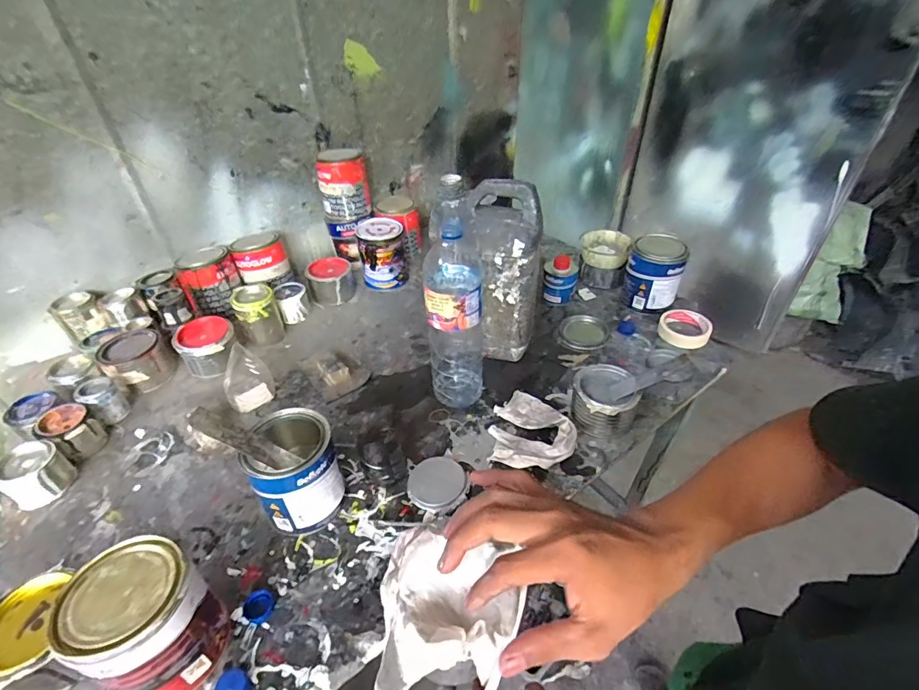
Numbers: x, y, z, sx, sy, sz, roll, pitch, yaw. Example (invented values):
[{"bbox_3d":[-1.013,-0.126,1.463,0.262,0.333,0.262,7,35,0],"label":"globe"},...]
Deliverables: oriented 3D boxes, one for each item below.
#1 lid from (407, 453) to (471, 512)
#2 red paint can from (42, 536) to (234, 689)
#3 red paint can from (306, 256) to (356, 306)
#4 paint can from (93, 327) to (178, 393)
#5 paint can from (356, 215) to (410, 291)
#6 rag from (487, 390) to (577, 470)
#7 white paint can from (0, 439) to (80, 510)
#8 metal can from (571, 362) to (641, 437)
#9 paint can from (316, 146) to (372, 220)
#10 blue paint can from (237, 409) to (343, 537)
[{"bbox_3d":[-0.031,0.197,0.629,0.088,0.015,0.083,-1,39,1],"label":"lid"},{"bbox_3d":[-0.303,0.277,0.438,0.099,0.141,0.098,-1,39,1],"label":"red paint can"},{"bbox_3d":[-0.289,-0.150,0.998,0.101,0.062,0.094,-12,40,-12],"label":"red paint can"},{"bbox_3d":[-0.582,0.027,0.794,0.098,0.074,0.101,-1,39,1],"label":"paint can"},{"bbox_3d":[-0.176,-0.210,1.021,0.108,0.135,0.109,-8,40,-7],"label":"paint can"},{"bbox_3d":[0.115,0.129,0.686,0.131,0.037,0.141,7,40,11],"label":"rag"},{"bbox_3d":[-0.595,0.180,0.619,0.064,0.066,0.080,21,45,26],"label":"white paint can"},{"bbox_3d":[0.229,0.090,0.700,0.096,0.074,0.103,7,40,11],"label":"metal can"},{"bbox_3d":[-0.269,-0.378,1.028,0.113,0.134,0.110,-9,40,-8],"label":"paint can"},{"bbox_3d":[-0.213,0.168,0.583,0.099,0.126,0.109,-19,42,-20],"label":"blue paint can"}]

